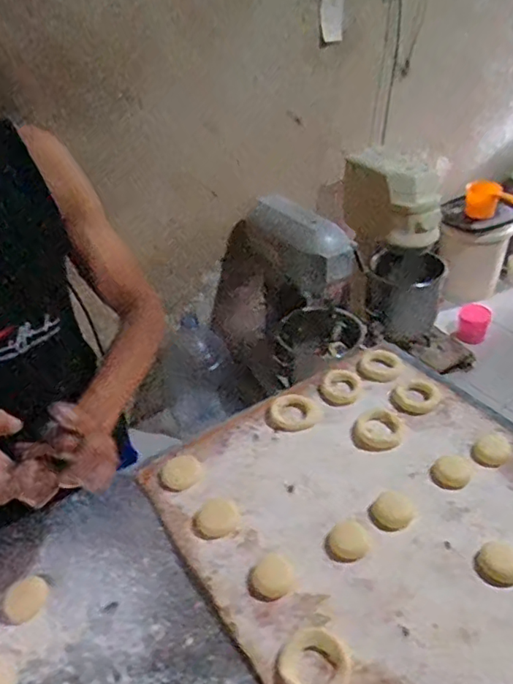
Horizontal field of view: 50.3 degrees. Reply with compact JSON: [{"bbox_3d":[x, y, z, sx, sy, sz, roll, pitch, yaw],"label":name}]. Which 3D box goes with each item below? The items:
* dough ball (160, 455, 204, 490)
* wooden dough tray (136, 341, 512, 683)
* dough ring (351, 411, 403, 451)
[{"bbox_3d":[-0.093,0.162,0.677,0.051,0.011,0.046,-2,38,5],"label":"dough ball"},{"bbox_3d":[0.193,0.222,0.563,0.426,0.019,0.590,-26,42,-24],"label":"wooden dough tray"},{"bbox_3d":[0.154,0.113,0.708,0.062,0.010,0.066,-4,37,3],"label":"dough ring"}]

